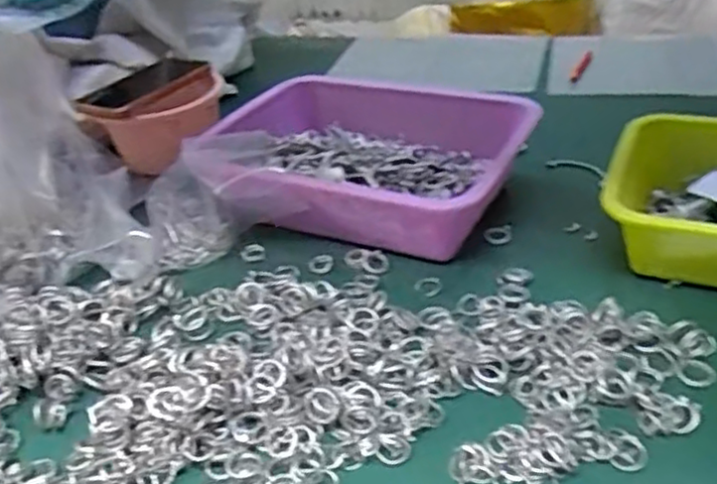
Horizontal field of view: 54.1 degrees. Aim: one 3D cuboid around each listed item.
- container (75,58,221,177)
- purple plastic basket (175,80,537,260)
[{"bbox_3d":[-0.228,-0.139,0.801,0.148,0.097,0.114,-20,34,-19],"label":"container"},{"bbox_3d":[0.005,-0.068,0.677,0.291,0.093,0.218,10,36,25],"label":"purple plastic basket"}]

